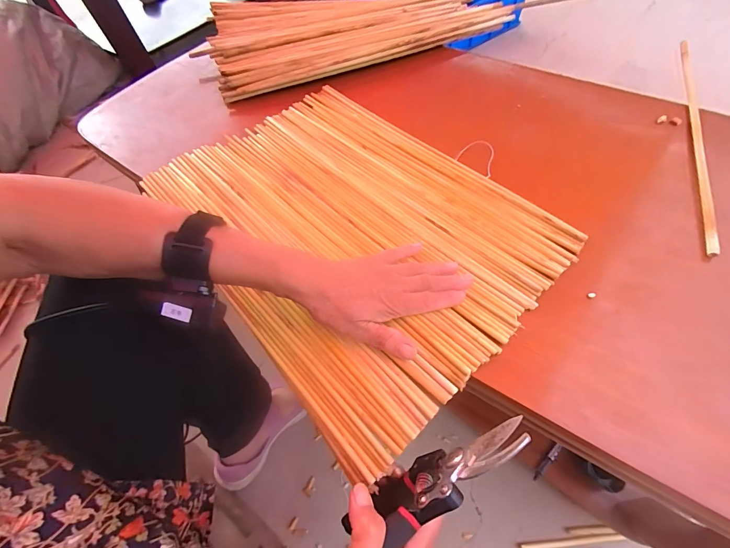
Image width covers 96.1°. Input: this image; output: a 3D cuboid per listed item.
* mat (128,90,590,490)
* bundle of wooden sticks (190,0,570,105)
[{"bbox_3d":[-0.026,-0.084,0.447,0.367,0.030,0.509,-37,61,-18],"label":"mat"},{"bbox_3d":[-0.036,-0.544,0.713,0.634,0.054,0.342,-18,57,-7],"label":"bundle of wooden sticks"}]

